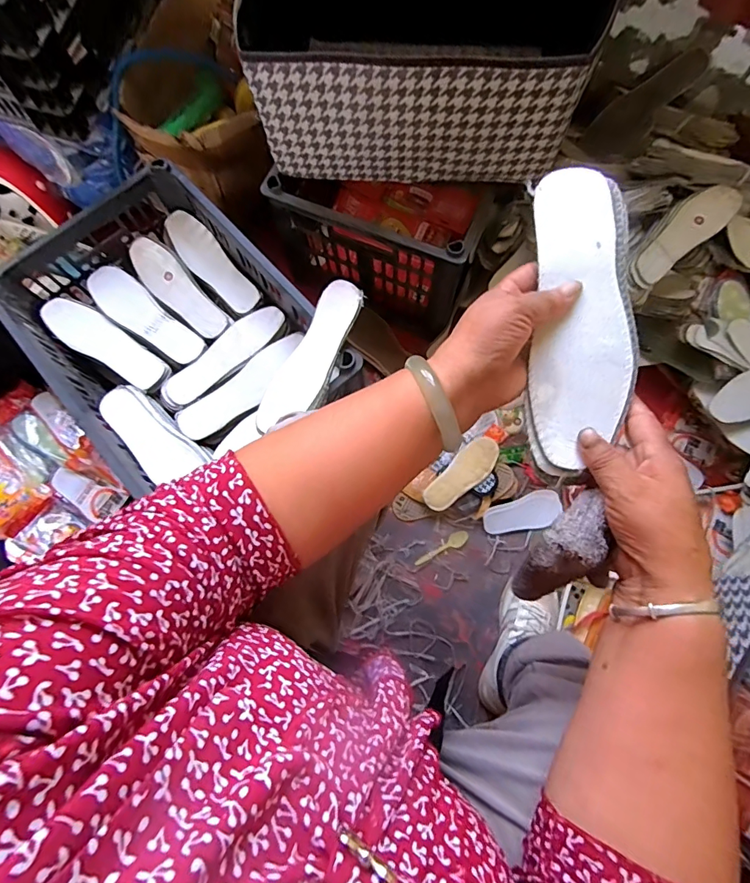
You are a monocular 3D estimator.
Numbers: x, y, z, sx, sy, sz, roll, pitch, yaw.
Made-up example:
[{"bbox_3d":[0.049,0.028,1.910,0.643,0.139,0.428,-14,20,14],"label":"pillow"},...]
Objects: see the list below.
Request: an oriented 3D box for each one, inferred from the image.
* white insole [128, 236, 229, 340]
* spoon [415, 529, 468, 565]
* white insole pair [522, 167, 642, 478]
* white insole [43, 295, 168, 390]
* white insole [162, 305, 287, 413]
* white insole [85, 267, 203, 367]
[{"bbox_3d":[-0.332,-0.253,0.741,0.064,0.015,0.217,-41,80,-8],"label":"white insole"},{"bbox_3d":[0.119,0.190,0.798,0.105,0.006,0.026,-24,78,-4],"label":"spoon"},{"bbox_3d":[0.154,-0.088,0.328,0.071,0.019,0.220,3,91,2],"label":"white insole pair"},{"bbox_3d":[-0.428,-0.156,0.703,0.226,0.021,0.065,31,80,8],"label":"white insole"},{"bbox_3d":[-0.242,-0.136,0.709,0.225,0.011,0.069,-44,80,-8],"label":"white insole"},{"bbox_3d":[-0.379,-0.205,0.722,0.223,0.015,0.068,41,81,9],"label":"white insole"}]

